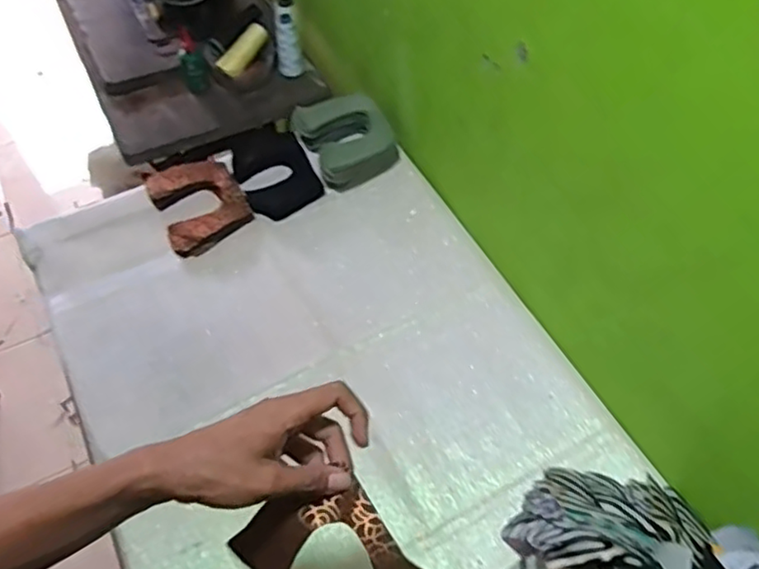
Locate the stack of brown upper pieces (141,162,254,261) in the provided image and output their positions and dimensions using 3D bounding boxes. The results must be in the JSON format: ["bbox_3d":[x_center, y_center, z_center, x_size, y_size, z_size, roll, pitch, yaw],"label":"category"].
[{"bbox_3d":[-0.282,-0.128,1.038,0.129,0.034,0.168,-23,59,-16],"label":"stack of brown upper pieces"}]

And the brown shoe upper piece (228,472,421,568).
[{"bbox_3d":[-0.033,0.199,0.456,0.096,0.061,0.127,-28,60,-19],"label":"brown shoe upper piece"}]

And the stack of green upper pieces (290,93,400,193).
[{"bbox_3d":[-0.056,-0.240,1.094,0.135,0.070,0.151,-25,59,-18],"label":"stack of green upper pieces"}]

